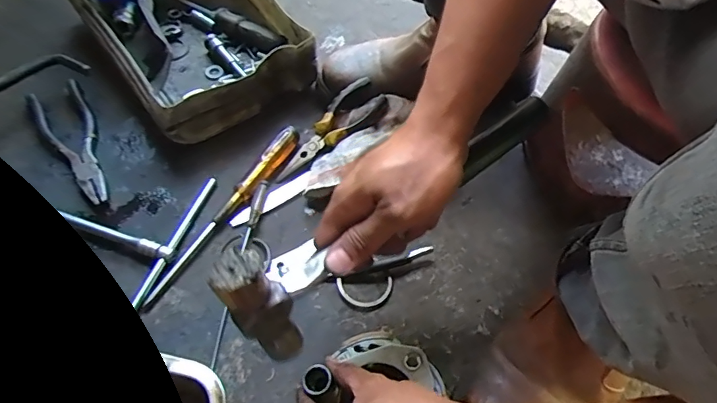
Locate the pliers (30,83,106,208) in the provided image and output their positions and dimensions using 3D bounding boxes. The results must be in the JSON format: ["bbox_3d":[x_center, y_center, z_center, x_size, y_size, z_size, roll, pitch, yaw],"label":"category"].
[{"bbox_3d":[-0.326,-0.072,0.542,0.056,0.018,0.181,-31,65,-19],"label":"pliers"}]

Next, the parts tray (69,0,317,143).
[{"bbox_3d":[-0.208,-0.214,0.598,0.206,0.076,0.269,-34,68,-18],"label":"parts tray"}]

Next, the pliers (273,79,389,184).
[{"bbox_3d":[-0.034,-0.081,0.544,0.152,0.018,0.050,-42,68,-4],"label":"pliers"}]

